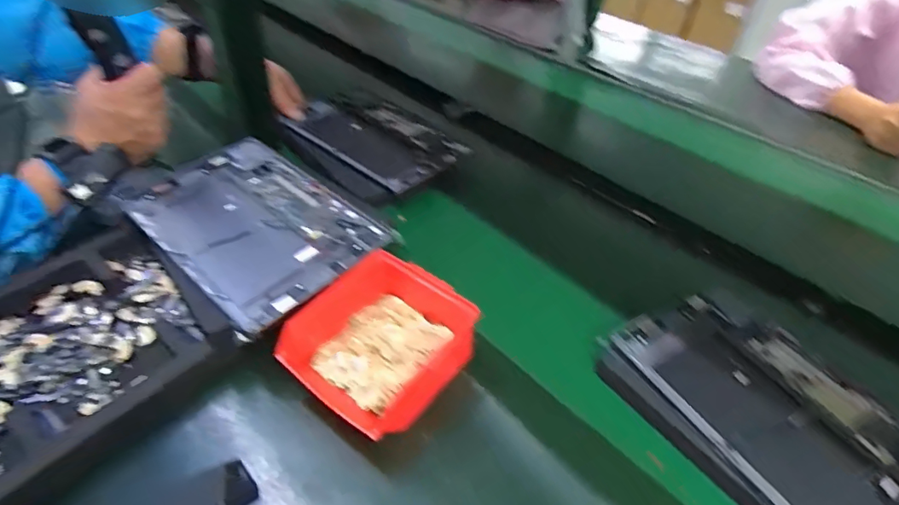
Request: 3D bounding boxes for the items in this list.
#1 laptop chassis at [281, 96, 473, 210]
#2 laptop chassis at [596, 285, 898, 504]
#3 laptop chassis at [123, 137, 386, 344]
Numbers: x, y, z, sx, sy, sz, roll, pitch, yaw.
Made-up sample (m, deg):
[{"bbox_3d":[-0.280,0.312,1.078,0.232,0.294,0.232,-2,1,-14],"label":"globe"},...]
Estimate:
[{"bbox_3d":[-0.117,-0.169,0.777,0.270,0.035,0.186,32,49,29],"label":"laptop chassis"},{"bbox_3d":[0.273,0.144,0.433,0.190,0.022,0.255,-19,46,-23],"label":"laptop chassis"},{"bbox_3d":[-0.208,-0.035,0.550,0.276,0.024,0.181,34,50,30],"label":"laptop chassis"}]

